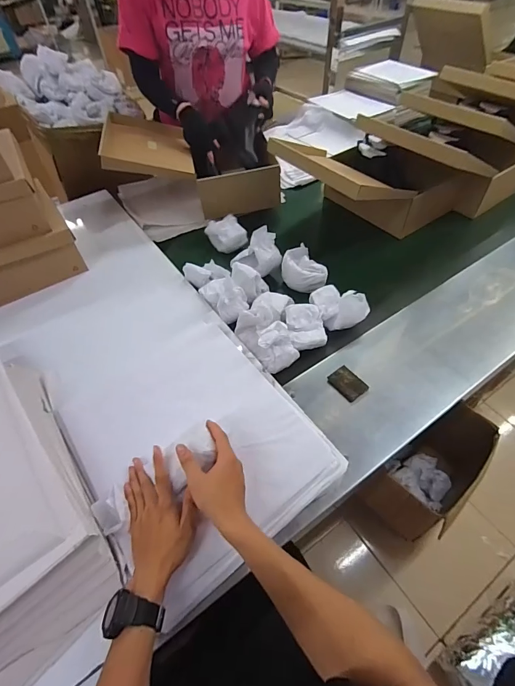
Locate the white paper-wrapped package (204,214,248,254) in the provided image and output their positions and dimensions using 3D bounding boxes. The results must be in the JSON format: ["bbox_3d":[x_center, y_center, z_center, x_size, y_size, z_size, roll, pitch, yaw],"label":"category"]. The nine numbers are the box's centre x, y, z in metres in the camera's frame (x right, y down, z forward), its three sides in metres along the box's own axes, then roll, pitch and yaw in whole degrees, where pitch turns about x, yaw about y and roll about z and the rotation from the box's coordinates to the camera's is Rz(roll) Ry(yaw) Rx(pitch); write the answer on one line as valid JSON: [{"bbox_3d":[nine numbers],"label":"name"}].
[{"bbox_3d":[-0.084,-0.310,1.020,0.091,0.071,0.113,-26,55,-16],"label":"white paper-wrapped package"}]

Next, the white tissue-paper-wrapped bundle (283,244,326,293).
[{"bbox_3d":[0.117,-0.180,0.899,0.088,0.063,0.139,-23,54,-15],"label":"white tissue-paper-wrapped bundle"}]

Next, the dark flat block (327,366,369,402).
[{"bbox_3d":[0.186,0.084,0.723,0.056,0.010,0.071,-34,57,-22],"label":"dark flat block"}]

